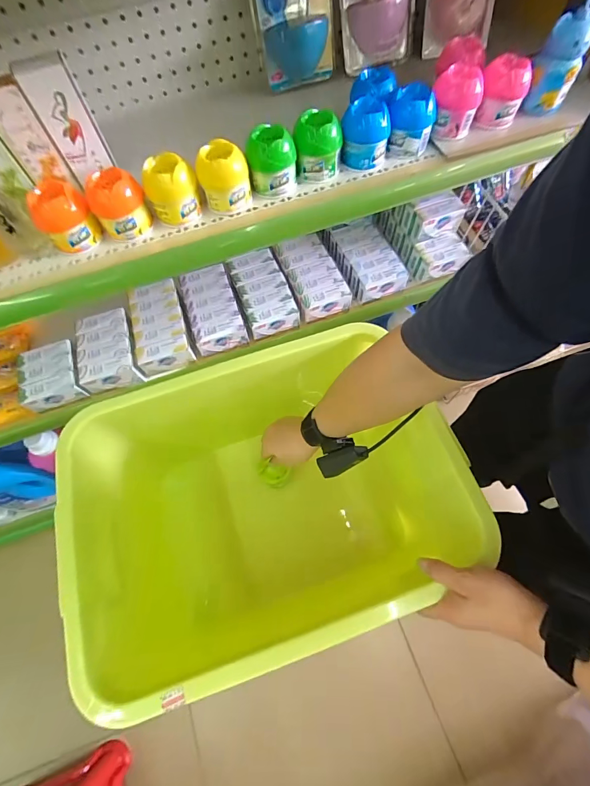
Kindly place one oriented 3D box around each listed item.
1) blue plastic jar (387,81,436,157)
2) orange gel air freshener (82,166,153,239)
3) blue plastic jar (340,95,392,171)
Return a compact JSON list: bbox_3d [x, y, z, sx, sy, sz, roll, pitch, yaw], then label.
[{"bbox_3d":[0.163,-0.381,0.494,0.060,0.062,0.066,13,67,8],"label":"blue plastic jar"},{"bbox_3d":[-0.231,-0.251,0.453,0.066,0.064,0.071,-29,68,-10],"label":"orange gel air freshener"},{"bbox_3d":[0.097,-0.367,0.492,0.062,0.059,0.069,1,66,3],"label":"blue plastic jar"}]

